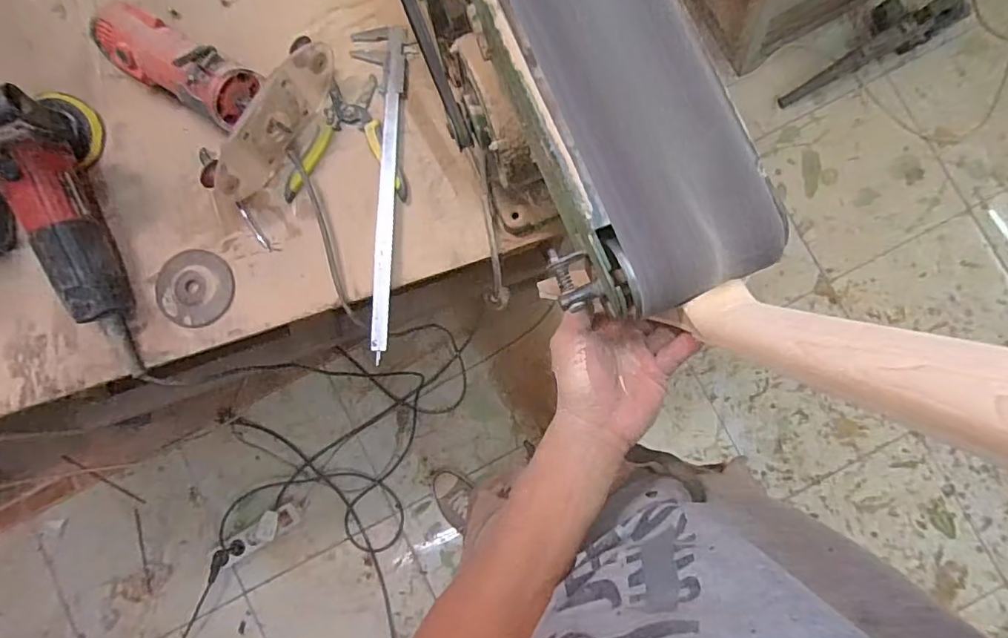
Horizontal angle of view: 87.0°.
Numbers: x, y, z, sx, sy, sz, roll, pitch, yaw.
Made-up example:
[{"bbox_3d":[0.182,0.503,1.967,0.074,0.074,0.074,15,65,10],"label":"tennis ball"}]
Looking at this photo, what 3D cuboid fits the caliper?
[{"bbox_3d":[-0.152,-0.154,0.609,0.062,0.011,0.385,2,82,1],"label":"caliper"}]

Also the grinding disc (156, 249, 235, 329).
[{"bbox_3d":[-0.355,-0.035,0.612,0.082,0.014,0.086,0,85,0],"label":"grinding disc"}]

